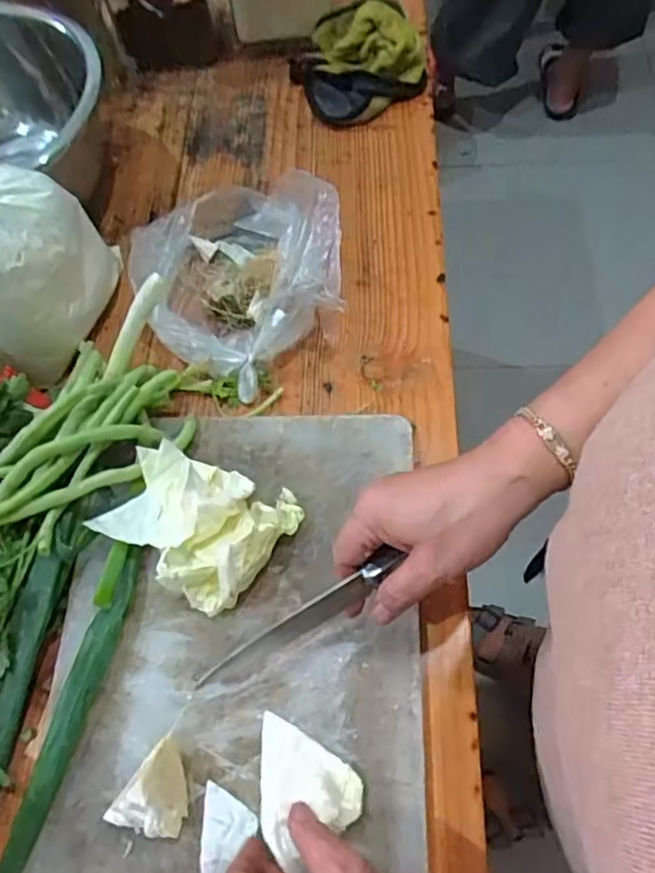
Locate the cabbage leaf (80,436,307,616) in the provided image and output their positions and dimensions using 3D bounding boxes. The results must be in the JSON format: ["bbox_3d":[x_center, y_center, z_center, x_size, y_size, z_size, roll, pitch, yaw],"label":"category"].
[{"bbox_3d":[-0.091,0.056,0.451,0.116,0.042,0.095,30,69,15],"label":"cabbage leaf"}]

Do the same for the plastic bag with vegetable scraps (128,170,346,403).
[{"bbox_3d":[-0.082,-0.149,0.533,0.159,0.080,0.190,-36,69,-14],"label":"plastic bag with vegetable scraps"}]

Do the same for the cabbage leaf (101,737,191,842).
[{"bbox_3d":[-0.101,0.216,0.383,0.038,0.035,0.051,33,70,16],"label":"cabbage leaf"}]

